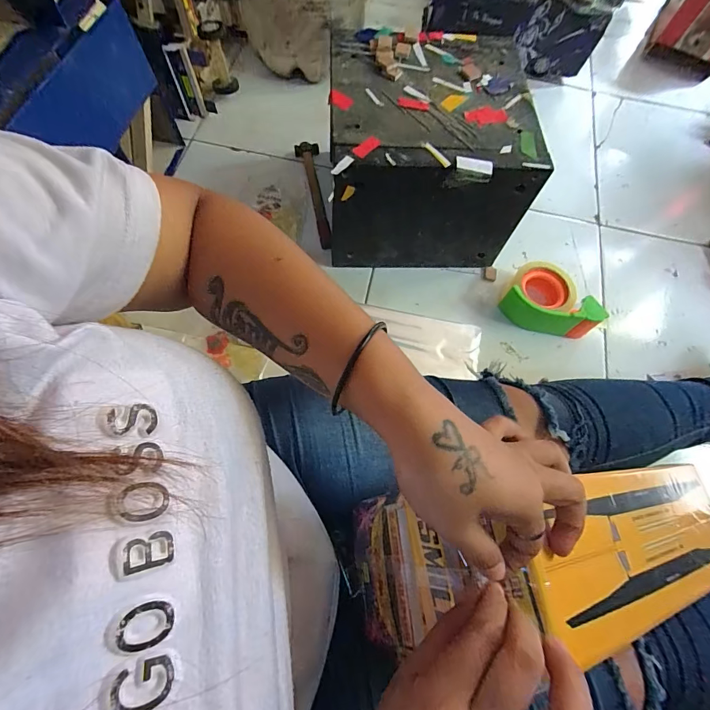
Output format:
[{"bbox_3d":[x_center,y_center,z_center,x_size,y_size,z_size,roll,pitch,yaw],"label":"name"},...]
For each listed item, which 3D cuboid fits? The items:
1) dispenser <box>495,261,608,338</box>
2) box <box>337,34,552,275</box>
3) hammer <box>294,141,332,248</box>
[{"bbox_3d":[0.318,-0.094,0.619,0.145,0.066,0.104,12,69,2],"label":"dispenser"},{"bbox_3d":[0.103,-0.316,0.616,0.282,0.214,0.277,0,69,-3],"label":"box"},{"bbox_3d":[-0.079,-0.304,0.709,0.043,0.023,0.235,-7,69,-6],"label":"hammer"}]

